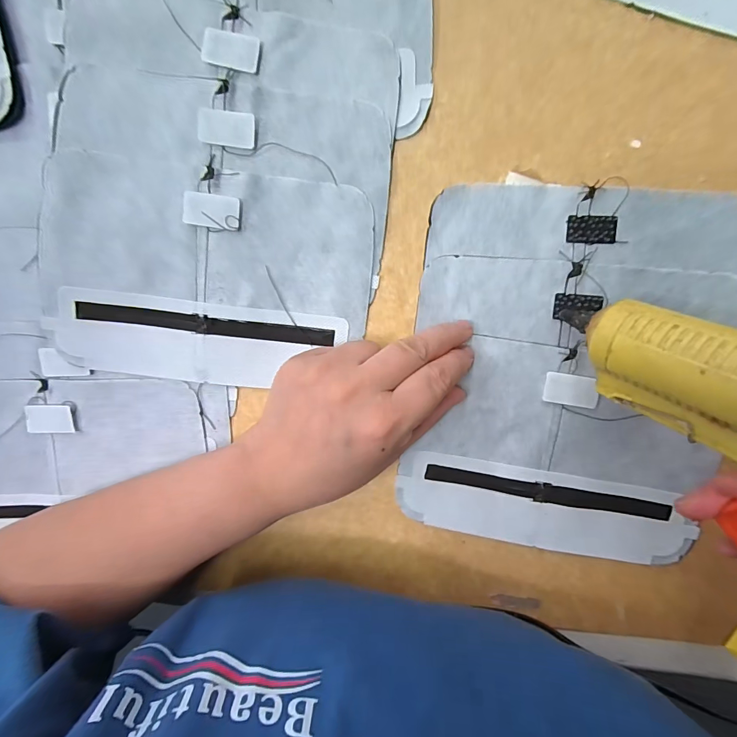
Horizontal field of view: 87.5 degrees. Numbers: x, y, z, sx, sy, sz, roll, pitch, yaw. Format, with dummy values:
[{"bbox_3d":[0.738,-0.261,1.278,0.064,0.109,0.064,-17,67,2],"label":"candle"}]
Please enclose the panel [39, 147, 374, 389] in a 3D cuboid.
[{"bbox_3d":[-0.098,-0.056,0.241,0.192,0.007,0.129,5,100,-4],"label":"panel"}]

